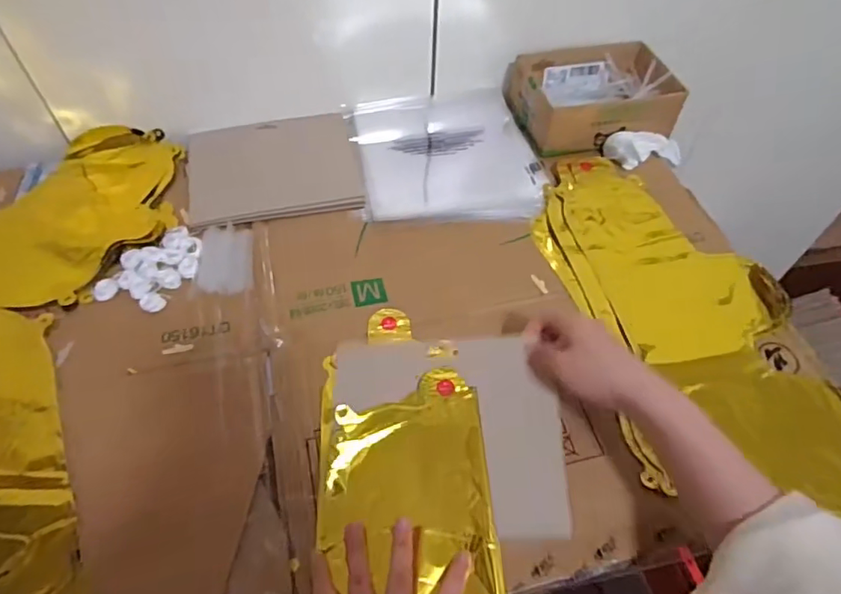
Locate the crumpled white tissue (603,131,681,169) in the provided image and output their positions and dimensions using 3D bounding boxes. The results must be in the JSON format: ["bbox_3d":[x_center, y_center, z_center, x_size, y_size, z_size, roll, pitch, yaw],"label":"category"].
[{"bbox_3d":[0.286,-0.185,0.686,0.112,0.037,0.032,-2,52,-22],"label":"crumpled white tissue"}]

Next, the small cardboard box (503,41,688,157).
[{"bbox_3d":[0.219,-0.258,0.703,0.190,0.058,0.142,-7,54,-7],"label":"small cardboard box"}]

